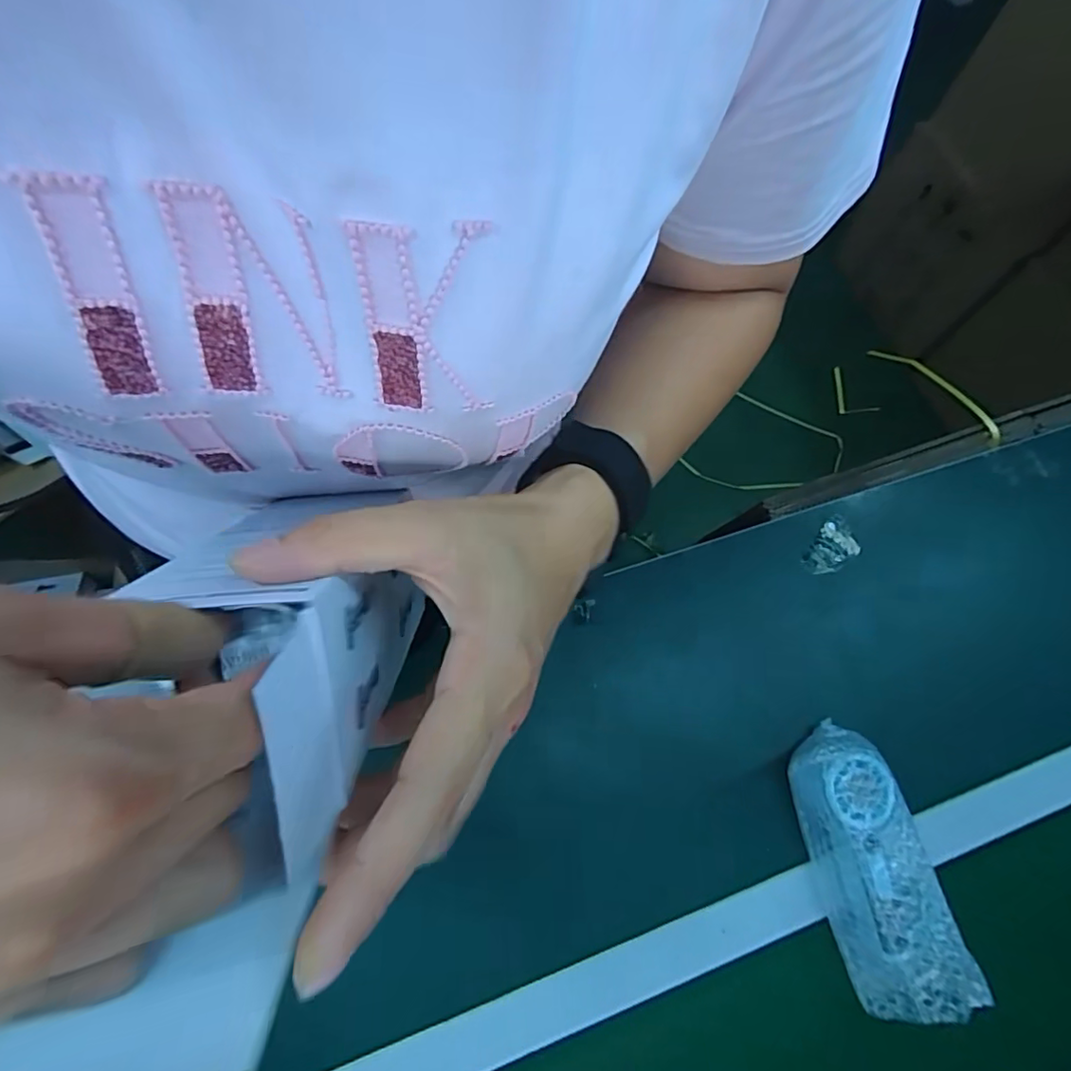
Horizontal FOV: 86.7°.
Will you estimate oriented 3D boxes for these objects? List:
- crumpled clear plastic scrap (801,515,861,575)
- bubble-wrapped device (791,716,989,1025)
[{"bbox_3d":[0.324,0.013,0.614,0.041,0.014,0.078,38,72,11],"label":"crumpled clear plastic scrap"},{"bbox_3d":[0.271,0.268,0.465,0.073,0.059,0.206,-12,70,-7],"label":"bubble-wrapped device"}]

